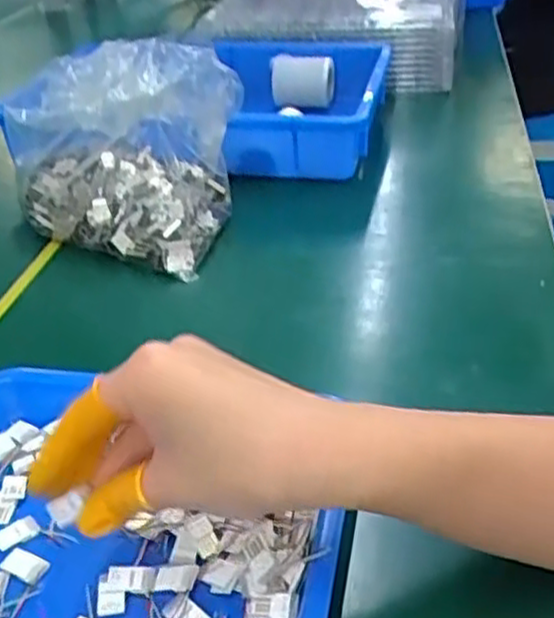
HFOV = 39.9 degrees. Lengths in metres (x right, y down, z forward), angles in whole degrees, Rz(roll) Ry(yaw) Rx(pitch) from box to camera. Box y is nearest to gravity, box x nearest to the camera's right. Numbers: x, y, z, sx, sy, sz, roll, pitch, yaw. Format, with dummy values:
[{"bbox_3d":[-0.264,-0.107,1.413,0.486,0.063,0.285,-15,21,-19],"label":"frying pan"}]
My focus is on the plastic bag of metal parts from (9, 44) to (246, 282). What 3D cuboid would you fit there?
[{"bbox_3d":[-0.133,-0.129,0.599,0.179,0.131,0.138,8,34,13],"label":"plastic bag of metal parts"}]

